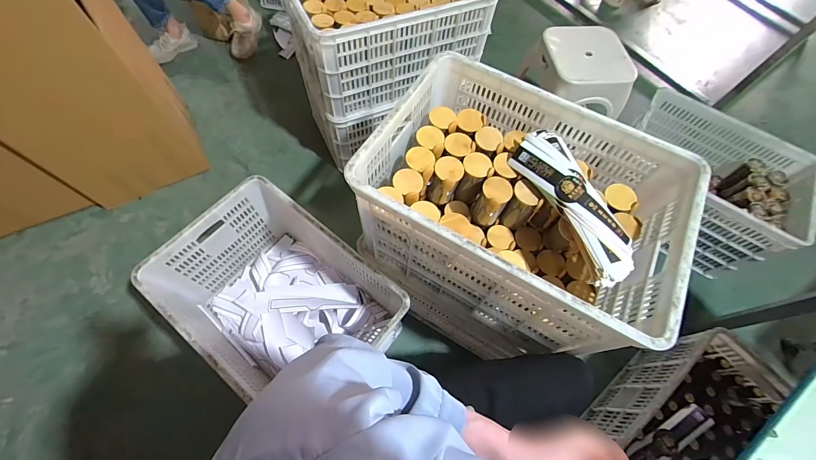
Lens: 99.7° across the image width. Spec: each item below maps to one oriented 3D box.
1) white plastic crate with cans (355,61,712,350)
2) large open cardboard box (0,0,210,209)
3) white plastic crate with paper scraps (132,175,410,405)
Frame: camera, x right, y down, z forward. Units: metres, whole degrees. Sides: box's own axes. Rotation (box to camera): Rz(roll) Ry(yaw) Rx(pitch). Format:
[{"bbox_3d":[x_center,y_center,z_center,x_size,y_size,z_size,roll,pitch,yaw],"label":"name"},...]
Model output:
[{"bbox_3d":[0.240,-0.050,0.820,0.620,0.330,0.444,29,67,10],"label":"white plastic crate with cans"},{"bbox_3d":[-1.060,-0.492,1.061,0.444,0.793,0.372,-24,69,-14],"label":"large open cardboard box"},{"bbox_3d":[-0.367,0.209,1.049,0.635,0.337,0.451,37,68,13],"label":"white plastic crate with paper scraps"}]

